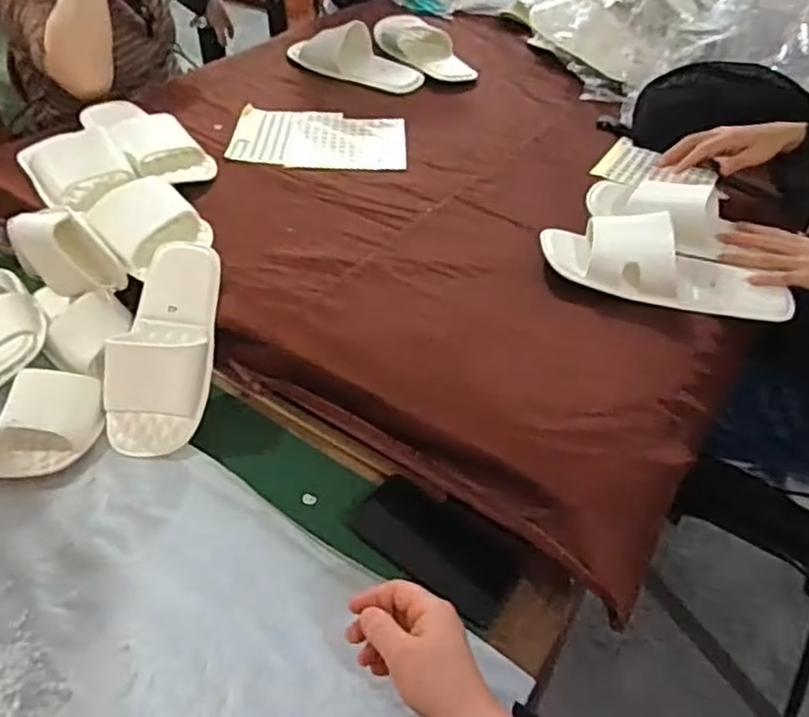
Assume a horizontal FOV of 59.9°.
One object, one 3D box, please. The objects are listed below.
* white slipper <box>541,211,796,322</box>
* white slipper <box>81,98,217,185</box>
[{"bbox_3d":[0.294,-0.113,0.776,0.272,0.054,0.088,13,44,11],"label":"white slipper"},{"bbox_3d":[-0.364,-0.318,0.987,0.120,0.043,0.279,-30,52,-29],"label":"white slipper"}]

